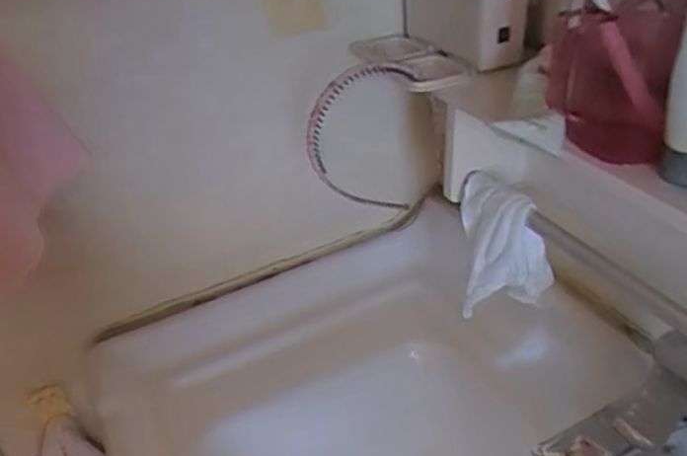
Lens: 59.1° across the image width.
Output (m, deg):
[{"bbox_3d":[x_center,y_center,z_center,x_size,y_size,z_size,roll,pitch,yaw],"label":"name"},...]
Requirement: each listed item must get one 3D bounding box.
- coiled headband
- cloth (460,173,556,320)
[{"bbox_3d":[0.017,-0.073,0.551,0.101,0.148,0.016,-20,37,-20],"label":"coiled headband"},{"bbox_3d":[0.150,0.013,0.561,0.081,0.107,0.062,4,36,14],"label":"cloth"}]

